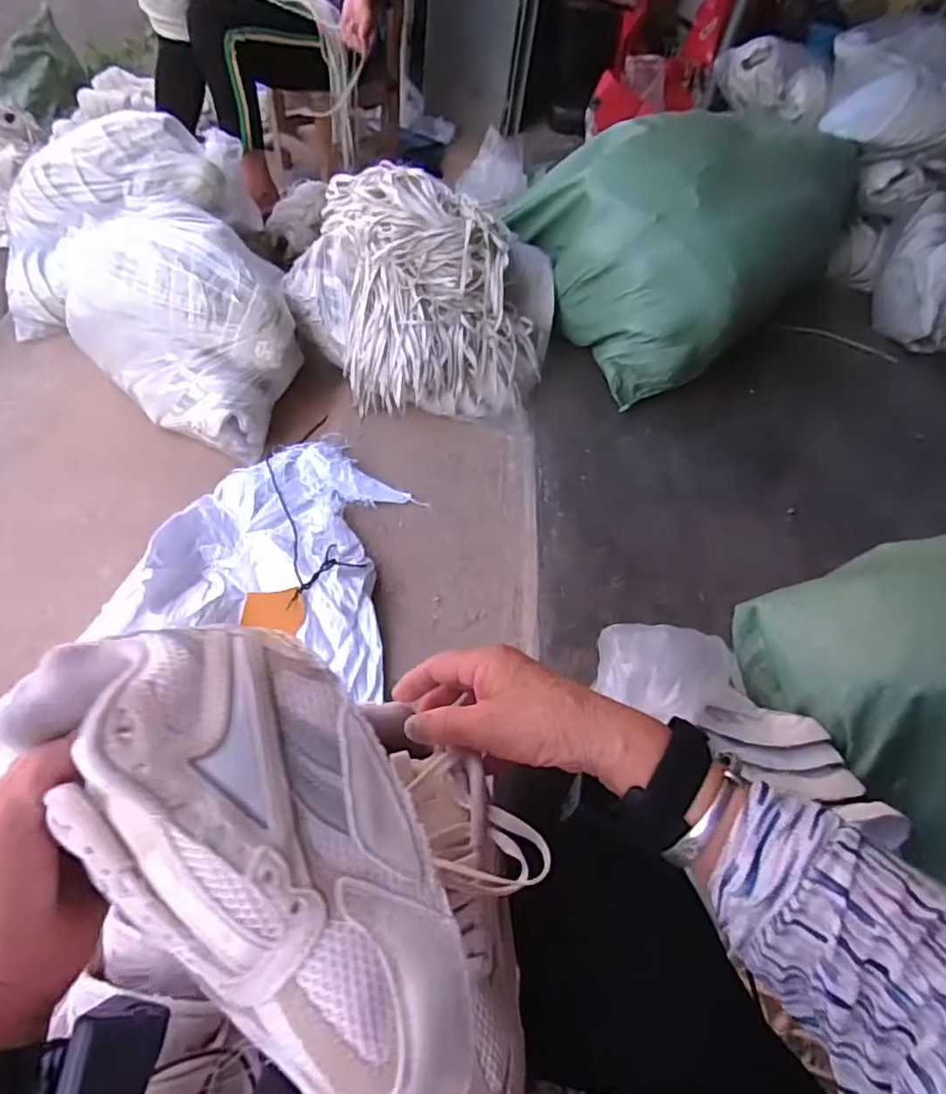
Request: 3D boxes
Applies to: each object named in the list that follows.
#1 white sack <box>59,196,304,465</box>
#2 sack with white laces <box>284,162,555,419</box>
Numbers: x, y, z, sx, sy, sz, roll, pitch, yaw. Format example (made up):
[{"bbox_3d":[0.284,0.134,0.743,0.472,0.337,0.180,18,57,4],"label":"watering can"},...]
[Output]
[{"bbox_3d":[-0.558,-0.456,1.213,0.566,0.282,0.343,38,57,18],"label":"white sack"},{"bbox_3d":[-0.096,-0.500,1.248,0.533,0.322,0.413,5,53,-5],"label":"sack with white laces"}]

